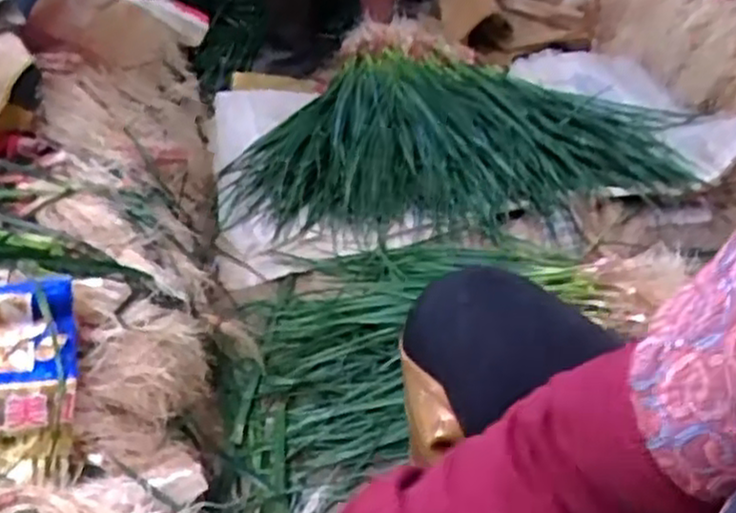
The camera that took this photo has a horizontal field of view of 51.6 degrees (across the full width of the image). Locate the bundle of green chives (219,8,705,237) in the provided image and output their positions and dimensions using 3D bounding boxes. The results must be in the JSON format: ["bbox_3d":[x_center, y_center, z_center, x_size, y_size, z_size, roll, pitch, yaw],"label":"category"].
[{"bbox_3d":[0.149,-0.277,1.464,0.781,0.105,0.635,-1,39,1],"label":"bundle of green chives"}]

